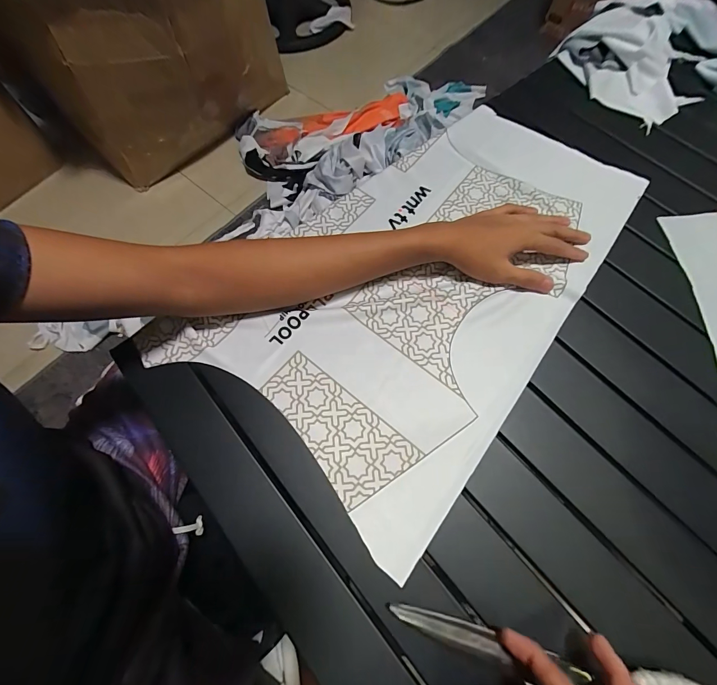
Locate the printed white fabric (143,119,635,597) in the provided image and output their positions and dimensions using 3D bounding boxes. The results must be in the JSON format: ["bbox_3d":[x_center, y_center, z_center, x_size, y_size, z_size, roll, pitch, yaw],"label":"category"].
[{"bbox_3d":[0.080,-0.087,0.372,0.297,0.010,0.501,37,73,14],"label":"printed white fabric"}]

